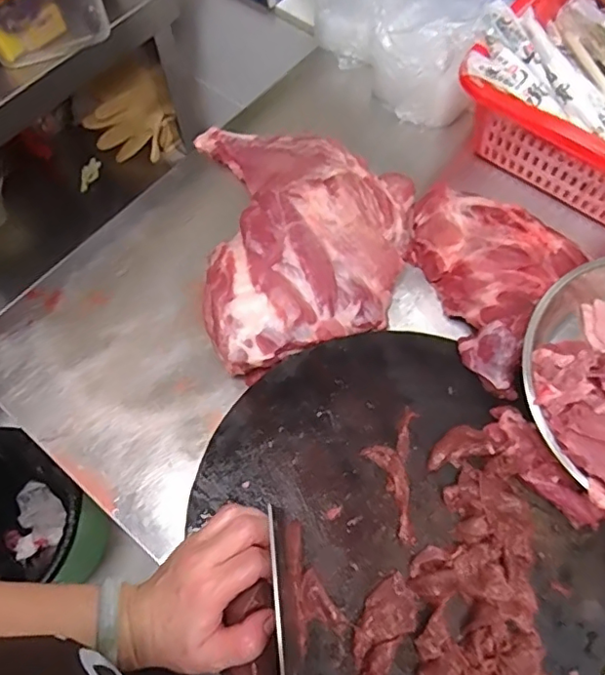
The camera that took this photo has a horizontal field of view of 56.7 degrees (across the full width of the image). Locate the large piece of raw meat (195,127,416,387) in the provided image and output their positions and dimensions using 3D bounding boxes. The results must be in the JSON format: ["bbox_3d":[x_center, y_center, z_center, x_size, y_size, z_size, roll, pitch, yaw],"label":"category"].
[{"bbox_3d":[0.004,-0.111,0.574,0.223,0.073,0.304,-3,65,0],"label":"large piece of raw meat"}]

